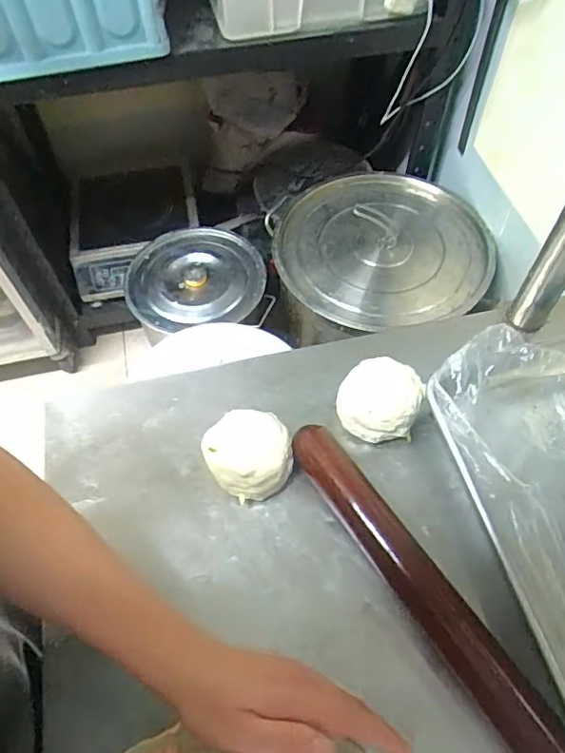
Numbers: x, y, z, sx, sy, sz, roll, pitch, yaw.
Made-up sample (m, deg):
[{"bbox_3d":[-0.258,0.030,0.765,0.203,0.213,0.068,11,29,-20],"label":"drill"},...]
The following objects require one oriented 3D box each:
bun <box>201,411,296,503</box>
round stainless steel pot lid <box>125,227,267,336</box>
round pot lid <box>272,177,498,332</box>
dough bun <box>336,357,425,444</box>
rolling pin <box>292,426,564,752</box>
[{"bbox_3d":[-0.029,0.071,0.483,0.073,0.044,0.074,-1,60,1],"label":"bun"},{"bbox_3d":[-0.201,-0.227,1.239,0.319,0.079,0.296,-1,60,1],"label":"round stainless steel pot lid"},{"bbox_3d":[0.219,-0.295,1.180,0.449,0.066,0.417,-1,60,1],"label":"round pot lid"},{"bbox_3d":[0.090,0.023,0.507,0.073,0.050,0.068,-1,60,1],"label":"dough bun"},{"bbox_3d":[0.110,0.168,0.428,0.038,0.032,0.311,-31,63,-15],"label":"rolling pin"}]

